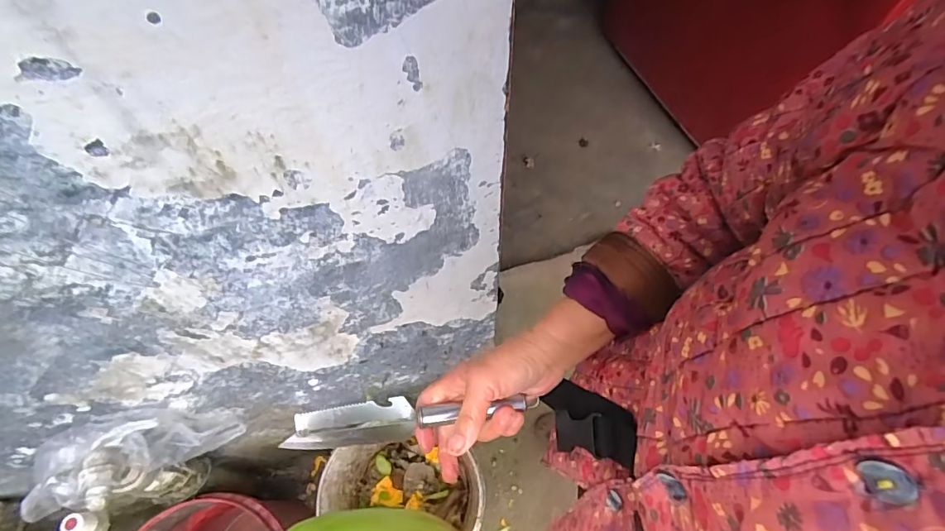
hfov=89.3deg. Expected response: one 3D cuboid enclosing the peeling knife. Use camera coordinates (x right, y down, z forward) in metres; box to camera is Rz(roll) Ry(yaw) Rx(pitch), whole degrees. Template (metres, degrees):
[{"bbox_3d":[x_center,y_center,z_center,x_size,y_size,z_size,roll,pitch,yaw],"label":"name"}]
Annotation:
[{"bbox_3d":[-0.048,0.130,0.411,0.210,0.030,0.029,-5,61,-9],"label":"peeling knife"}]

